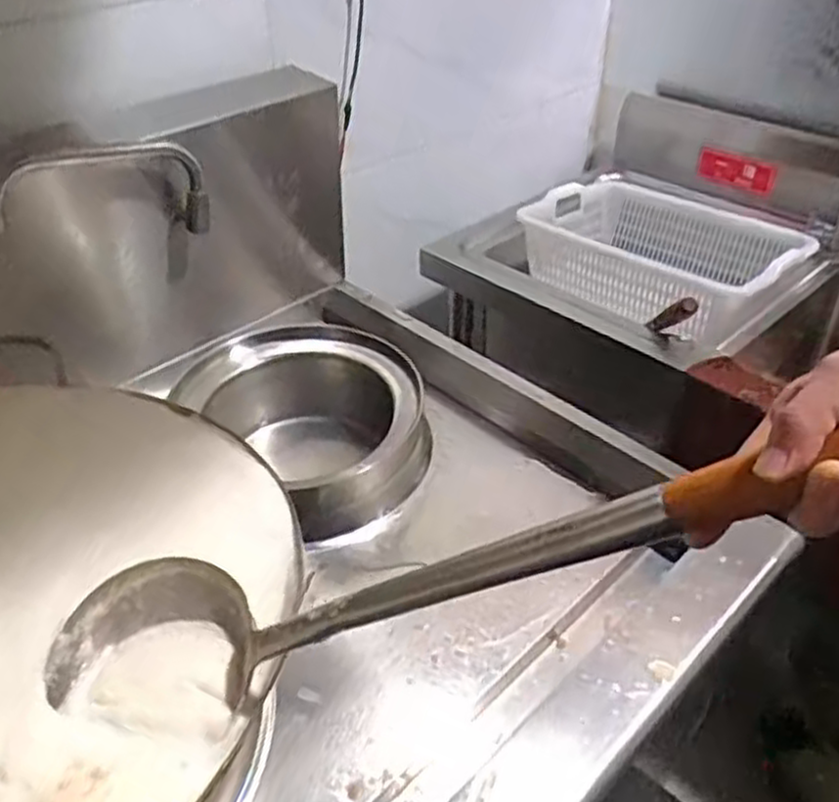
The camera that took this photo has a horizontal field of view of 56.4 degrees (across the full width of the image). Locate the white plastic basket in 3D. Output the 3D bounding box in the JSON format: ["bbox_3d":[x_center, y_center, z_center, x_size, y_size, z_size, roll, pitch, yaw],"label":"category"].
[{"bbox_3d":[0.393,-0.238,1.291,0.413,0.134,0.313,29,48,32],"label":"white plastic basket"}]

